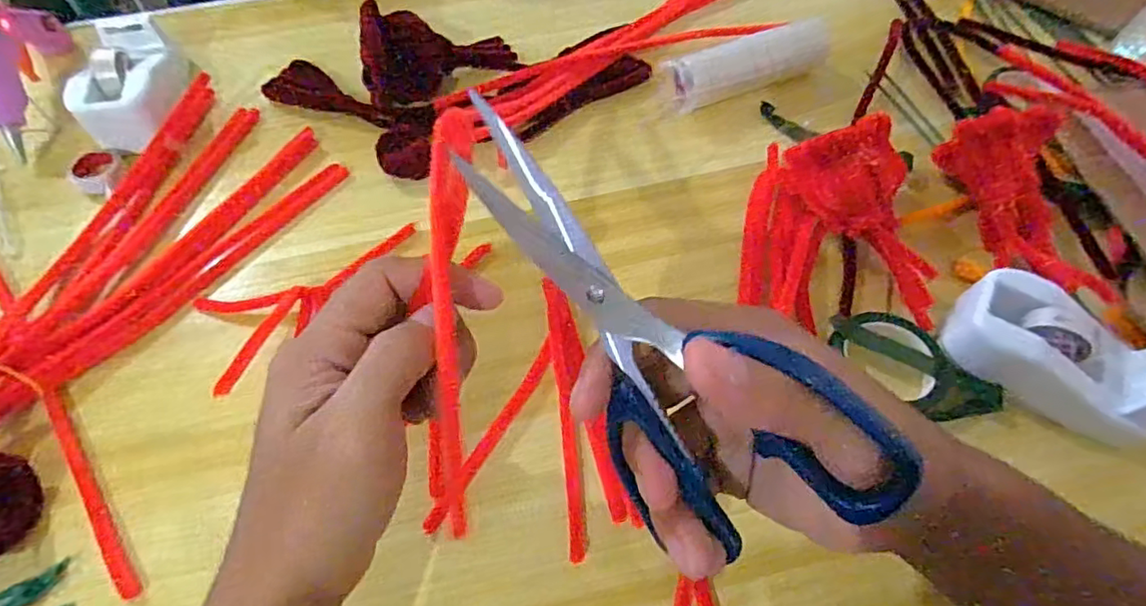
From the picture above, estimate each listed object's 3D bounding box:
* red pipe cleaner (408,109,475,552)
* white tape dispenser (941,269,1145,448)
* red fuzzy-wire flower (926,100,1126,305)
[{"bbox_3d":[-0.044,0.005,0.212,0.015,0.007,0.148,-2,83,-2],"label":"red pipe cleaner"},{"bbox_3d":[0.251,0.027,0.308,0.103,0.035,0.056,27,64,14],"label":"white tape dispenser"},{"bbox_3d":[0.267,-0.056,0.352,0.029,0.058,0.121,-13,76,-8],"label":"red fuzzy-wire flower"}]

